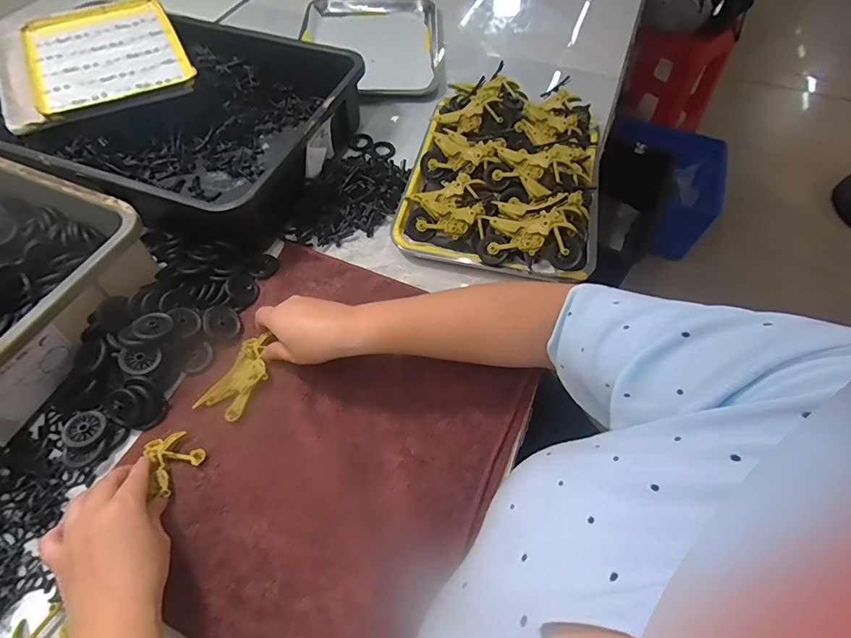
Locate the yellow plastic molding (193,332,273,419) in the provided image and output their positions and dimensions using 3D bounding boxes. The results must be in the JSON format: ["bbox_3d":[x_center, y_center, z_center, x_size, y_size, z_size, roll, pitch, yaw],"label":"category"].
[{"bbox_3d":[-0.192,0.059,0.459,0.048,0.009,0.095,24,60,15],"label":"yellow plastic molding"}]

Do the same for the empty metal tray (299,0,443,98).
[{"bbox_3d":[-0.102,-0.534,0.834,0.261,0.029,0.401,-3,57,-2],"label":"empty metal tray"}]

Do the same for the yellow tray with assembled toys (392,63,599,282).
[{"bbox_3d":[0.110,-0.211,0.600,0.246,0.061,0.326,12,58,8],"label":"yellow tray with assembled toys"}]

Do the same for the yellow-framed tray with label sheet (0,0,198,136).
[{"bbox_3d":[-0.494,-0.395,0.640,0.242,0.017,0.281,-25,66,-15],"label":"yellow-framed tray with label sheet"}]

